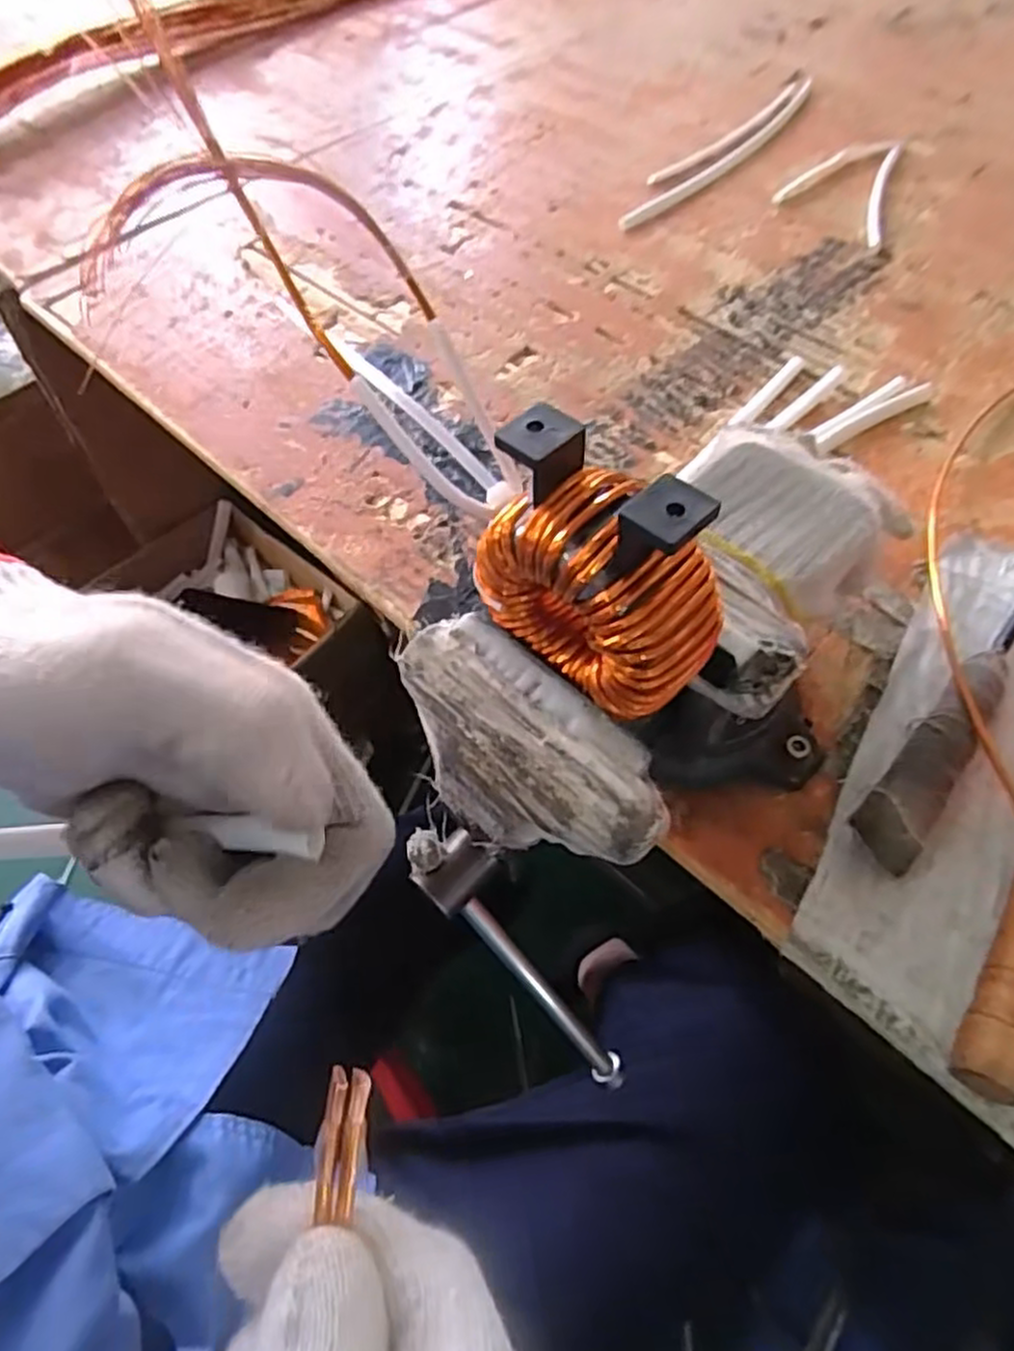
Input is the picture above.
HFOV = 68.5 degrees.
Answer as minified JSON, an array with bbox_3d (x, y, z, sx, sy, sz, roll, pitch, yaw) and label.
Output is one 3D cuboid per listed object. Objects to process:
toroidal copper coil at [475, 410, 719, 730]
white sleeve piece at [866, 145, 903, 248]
[{"bbox_3d":[0.027,-0.030,0.225,0.071,0.075,0.034,38,66,23],"label":"toroidal copper coil"},{"bbox_3d":[0.318,-0.410,0.634,0.016,0.012,0.142,16,60,13],"label":"white sleeve piece"}]

